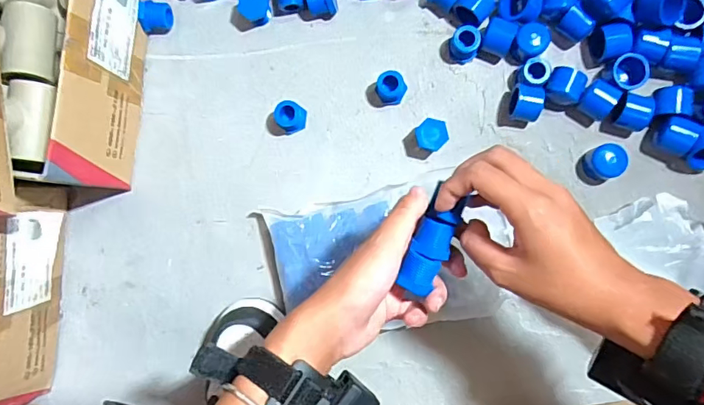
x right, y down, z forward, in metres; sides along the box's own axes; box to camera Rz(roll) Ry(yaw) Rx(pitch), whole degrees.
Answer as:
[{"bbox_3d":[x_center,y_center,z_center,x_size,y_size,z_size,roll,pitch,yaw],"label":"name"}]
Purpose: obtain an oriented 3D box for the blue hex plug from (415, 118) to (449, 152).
[{"bbox_3d":[0.076,-0.062,0.457,0.027,0.028,0.029,41,94,6],"label":"blue hex plug"}]

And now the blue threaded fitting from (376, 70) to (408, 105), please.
[{"bbox_3d":[0.038,-0.108,0.460,0.027,0.025,0.025,-3,89,7],"label":"blue threaded fitting"}]

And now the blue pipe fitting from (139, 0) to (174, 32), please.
[{"bbox_3d":[-0.199,-0.189,0.494,0.027,0.028,0.026,-1,89,7],"label":"blue pipe fitting"}]

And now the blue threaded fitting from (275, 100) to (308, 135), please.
[{"bbox_3d":[-0.060,-0.084,0.474,0.027,0.024,0.026,-17,87,6],"label":"blue threaded fitting"}]

